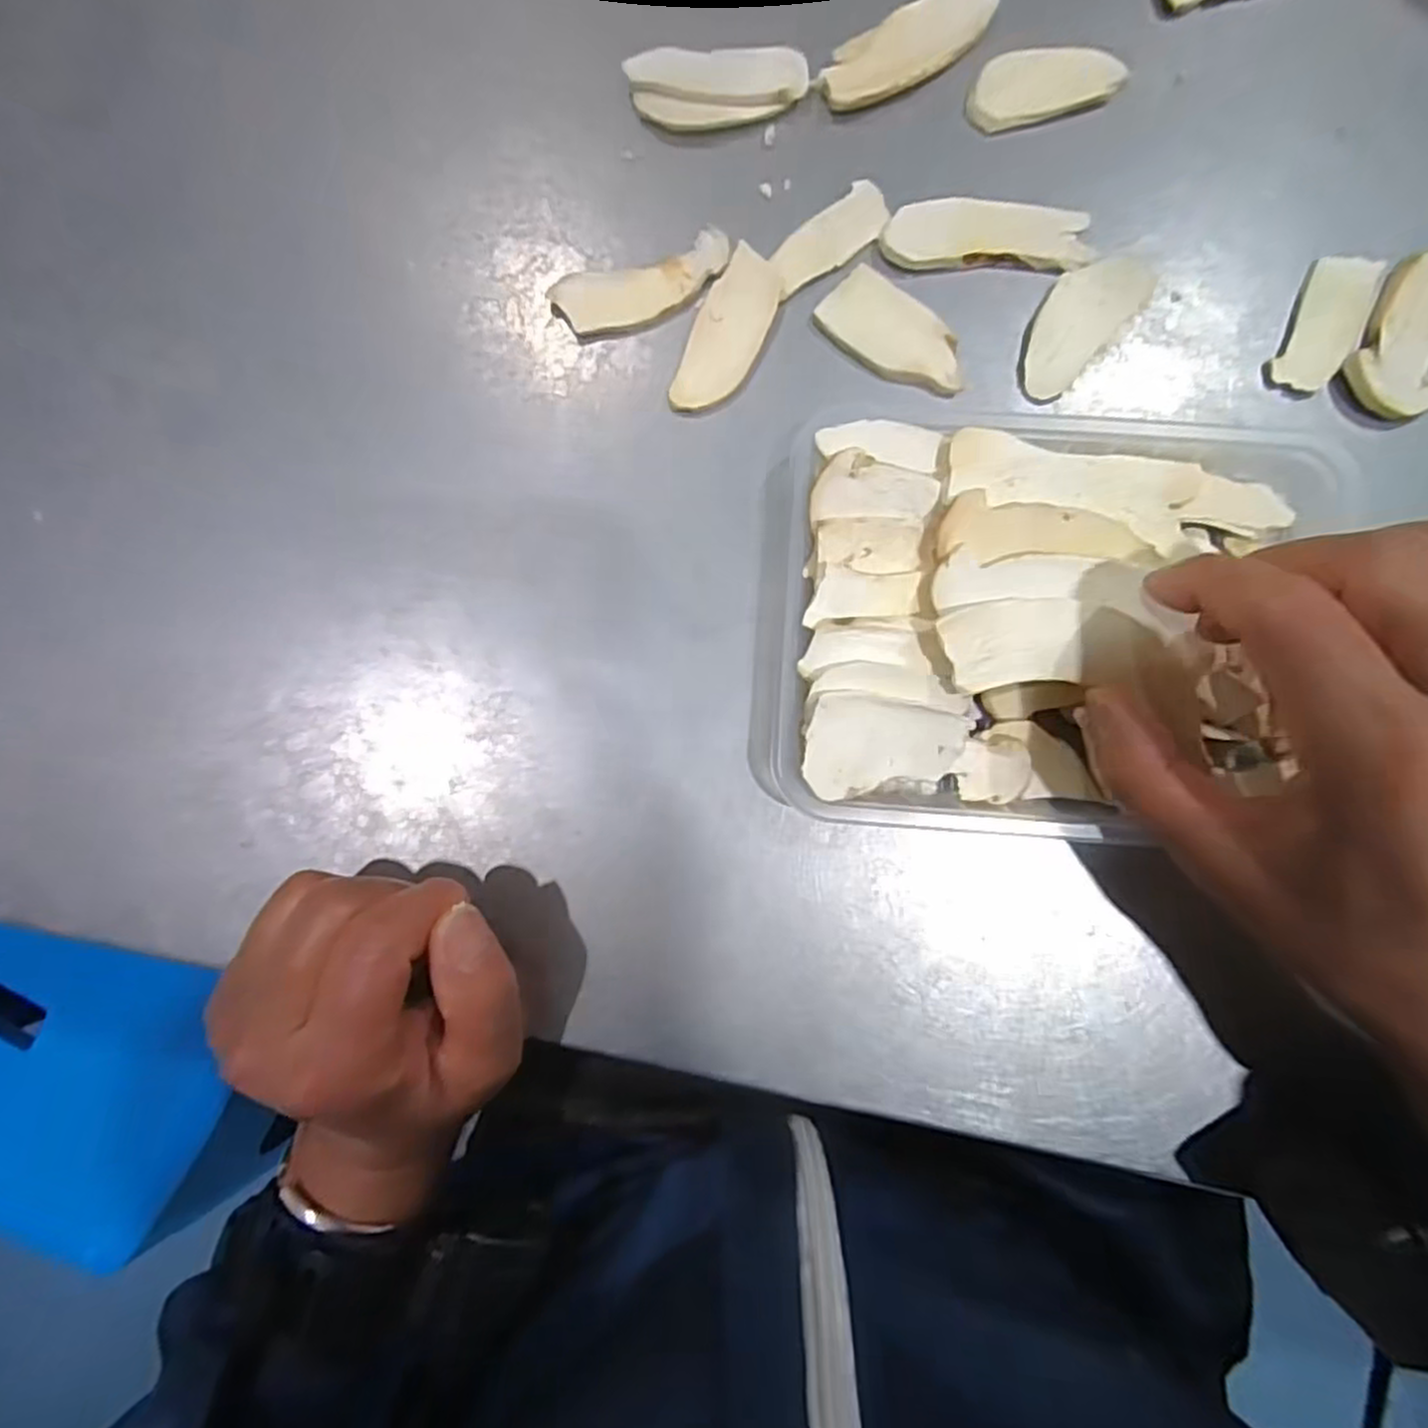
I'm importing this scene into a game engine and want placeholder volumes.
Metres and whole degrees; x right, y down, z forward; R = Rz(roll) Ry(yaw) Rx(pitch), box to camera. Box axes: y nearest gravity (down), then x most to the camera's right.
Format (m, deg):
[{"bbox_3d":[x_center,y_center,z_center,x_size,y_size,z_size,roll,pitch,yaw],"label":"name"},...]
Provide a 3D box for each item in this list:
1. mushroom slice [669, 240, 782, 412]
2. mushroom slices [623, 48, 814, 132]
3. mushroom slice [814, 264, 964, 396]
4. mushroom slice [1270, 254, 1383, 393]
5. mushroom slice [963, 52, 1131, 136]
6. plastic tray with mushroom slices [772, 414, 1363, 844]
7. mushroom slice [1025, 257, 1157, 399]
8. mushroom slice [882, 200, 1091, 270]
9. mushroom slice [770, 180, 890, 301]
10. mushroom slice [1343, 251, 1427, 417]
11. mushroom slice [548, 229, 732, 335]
[{"bbox_3d":[0.005,-0.134,0.259,0.024,0.004,0.058,23,88,3],"label":"mushroom slice"},{"bbox_3d":[0.001,-0.226,0.265,0.062,0.006,0.026,-3,87,1],"label":"mushroom slices"},{"bbox_3d":[0.064,-0.132,0.256,0.054,0.004,0.027,42,89,3],"label":"mushroom slice"},{"bbox_3d":[0.212,-0.135,0.254,0.020,0.004,0.049,25,88,3],"label":"mushroom slice"},{"bbox_3d":[0.118,-0.224,0.261,0.053,0.006,0.023,-12,87,1],"label":"mushroom slice"},{"bbox_3d":[0.111,-0.030,0.237,0.173,0.030,0.137,4,87,2],"label":"plastic tray with mushroom slices"},{"bbox_3d":[0.128,-0.138,0.257,0.025,0.004,0.058,43,89,3],"label":"mushroom slice"},{"bbox_3d":[0.096,-0.168,0.258,0.070,0.004,0.021,4,87,2],"label":"mushroom slice"},{"bbox_3d":[0.040,-0.167,0.259,0.048,0.004,0.018,-40,87,-1],"label":"mushroom slice"},{"bbox_3d":[0.238,-0.129,0.251,0.030,0.005,0.058,25,88,3],"label":"mushroom slice"},{"bbox_3d":[-0.025,-0.153,0.262,0.063,0.005,0.023,-17,87,1],"label":"mushroom slice"}]

